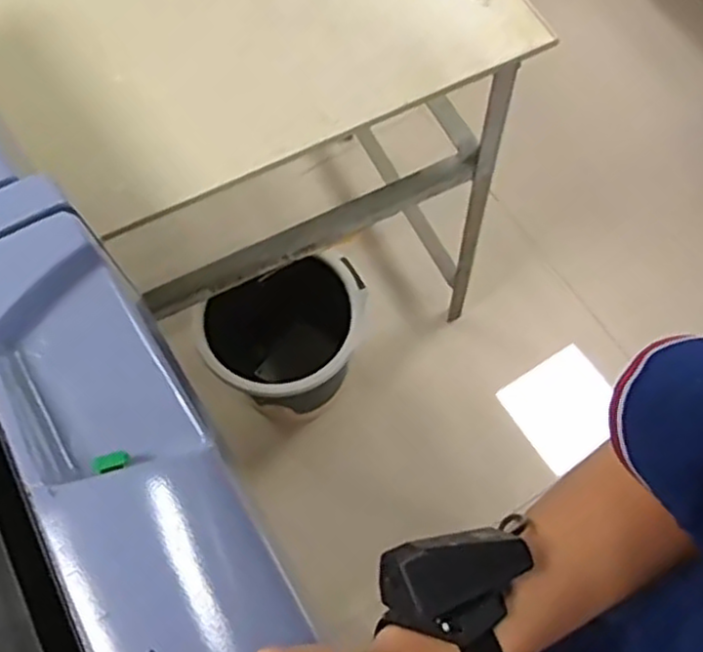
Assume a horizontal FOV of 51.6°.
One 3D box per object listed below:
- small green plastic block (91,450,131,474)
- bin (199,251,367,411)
[{"bbox_3d":[-0.124,0.070,0.374,0.021,0.005,0.009,-12,60,-47],"label":"small green plastic block"},{"bbox_3d":[-0.114,0.012,1.236,0.259,0.264,0.272,-1,67,1],"label":"bin"}]

